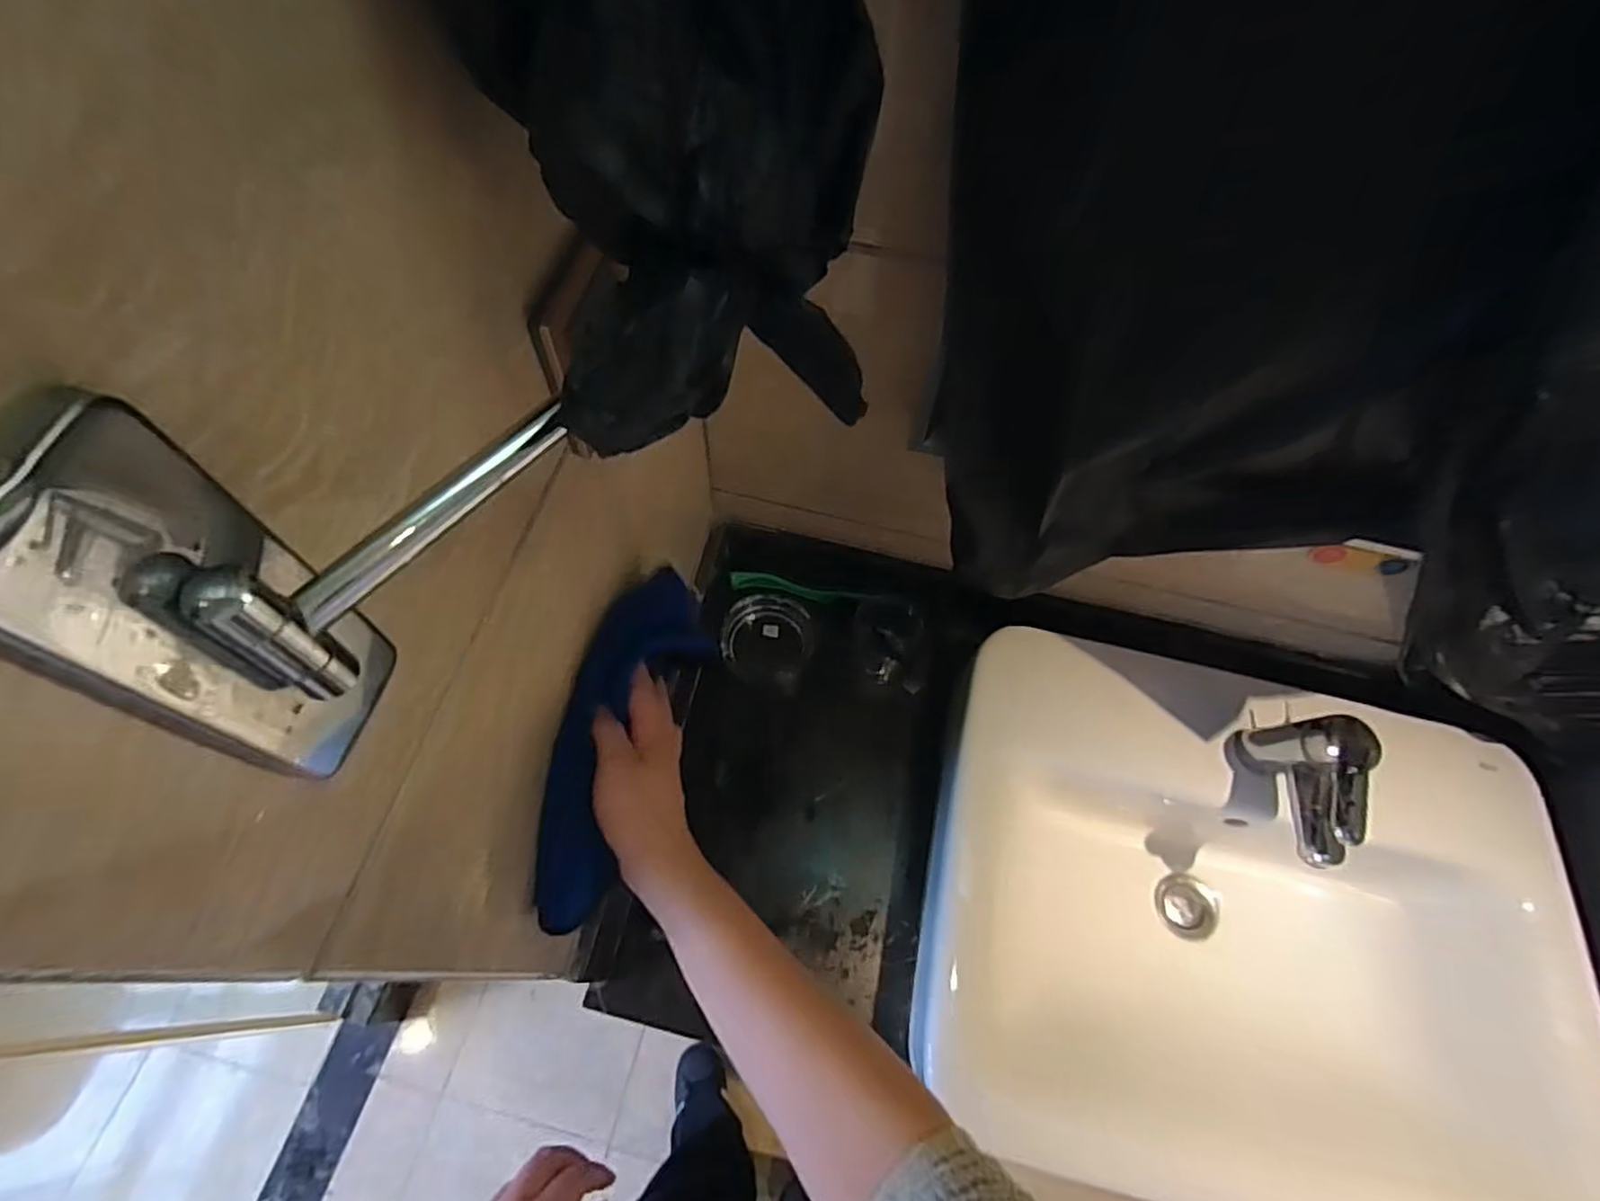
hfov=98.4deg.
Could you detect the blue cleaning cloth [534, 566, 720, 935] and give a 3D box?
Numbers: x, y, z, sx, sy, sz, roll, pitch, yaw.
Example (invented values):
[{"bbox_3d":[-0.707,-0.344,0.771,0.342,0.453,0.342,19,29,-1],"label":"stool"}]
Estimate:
[{"bbox_3d":[-0.122,0.094,0.473,0.063,0.099,0.241,14,72,4],"label":"blue cleaning cloth"}]

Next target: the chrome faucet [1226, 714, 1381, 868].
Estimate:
[{"bbox_3d":[0.423,0.154,0.580,0.045,0.117,0.126,13,62,4],"label":"chrome faucet"}]

